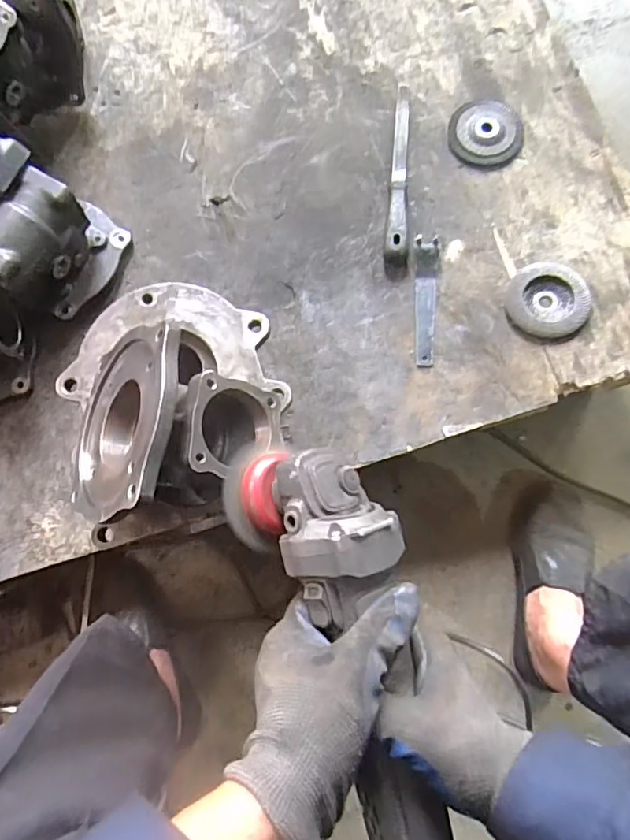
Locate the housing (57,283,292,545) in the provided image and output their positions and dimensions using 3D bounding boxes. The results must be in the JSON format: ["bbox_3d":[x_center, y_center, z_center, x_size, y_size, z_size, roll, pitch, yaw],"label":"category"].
[{"bbox_3d":[-0.129,-0.032,0.446,0.192,0.130,0.213,-23,80,-4],"label":"housing"}]

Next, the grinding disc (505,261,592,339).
[{"bbox_3d":[0.279,-0.144,0.659,0.092,0.022,0.094,0,79,0],"label":"grinding disc"}]

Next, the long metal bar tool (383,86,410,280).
[{"bbox_3d":[0.108,-0.317,0.701,0.029,0.029,0.280,3,79,1],"label":"long metal bar tool"}]

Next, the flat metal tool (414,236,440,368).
[{"bbox_3d":[0.135,-0.146,0.674,0.029,0.012,0.165,4,79,1],"label":"flat metal tool"}]

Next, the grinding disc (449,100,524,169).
[{"bbox_3d":[0.224,-0.378,0.720,0.096,0.013,0.096,0,79,0],"label":"grinding disc"}]

